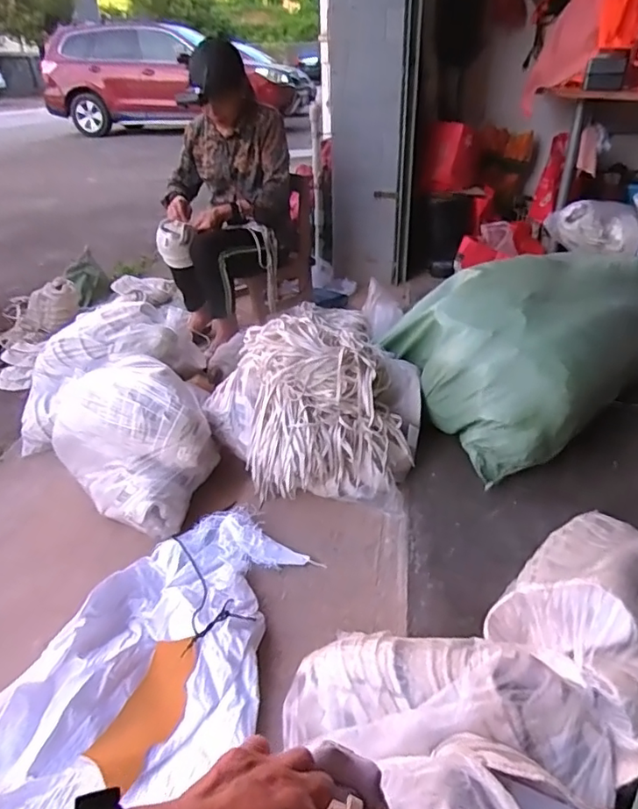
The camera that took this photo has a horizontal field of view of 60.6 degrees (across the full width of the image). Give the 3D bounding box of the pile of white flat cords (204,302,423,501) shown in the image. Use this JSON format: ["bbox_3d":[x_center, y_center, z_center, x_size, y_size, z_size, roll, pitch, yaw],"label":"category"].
[{"bbox_3d":[-0.013,-0.003,1.368,0.519,0.305,0.422,3,32,8],"label":"pile of white flat cords"}]

